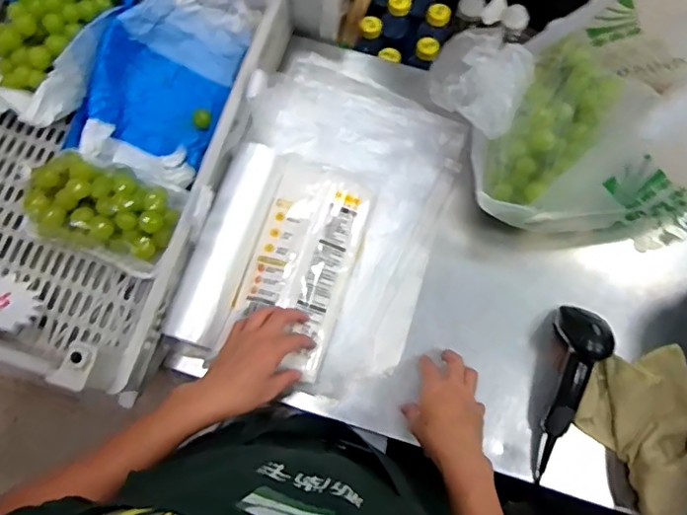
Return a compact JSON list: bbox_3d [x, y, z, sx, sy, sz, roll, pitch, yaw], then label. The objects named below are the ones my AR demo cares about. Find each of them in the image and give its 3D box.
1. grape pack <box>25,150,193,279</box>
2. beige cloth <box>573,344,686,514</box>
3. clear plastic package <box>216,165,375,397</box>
[{"bbox_3d":[-0.289,-0.057,0.675,0.186,0.073,0.117,19,77,4],"label":"grape pack"},{"bbox_3d":[0.361,0.209,0.654,0.147,0.062,0.192,-6,77,-2],"label":"beige cloth"},{"bbox_3d":[-0.052,0.009,0.698,0.126,0.030,0.247,20,81,-2],"label":"clear plastic package"}]

